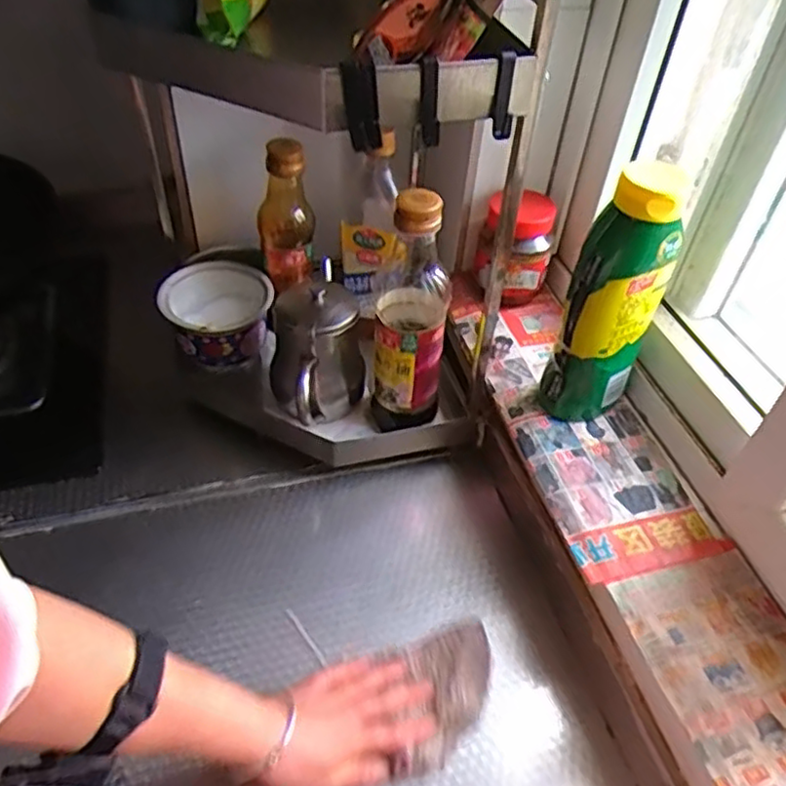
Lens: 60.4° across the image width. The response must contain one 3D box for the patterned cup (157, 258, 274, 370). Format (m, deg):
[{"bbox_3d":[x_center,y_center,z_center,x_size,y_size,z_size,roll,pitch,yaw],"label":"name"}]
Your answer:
[{"bbox_3d":[-0.201,-0.087,0.786,0.117,0.075,0.125,2,46,-2],"label":"patterned cup"}]

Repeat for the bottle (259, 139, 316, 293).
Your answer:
[{"bbox_3d":[-0.121,-0.199,0.755,0.059,0.161,0.054,-32,56,-30],"label":"bottle"}]

